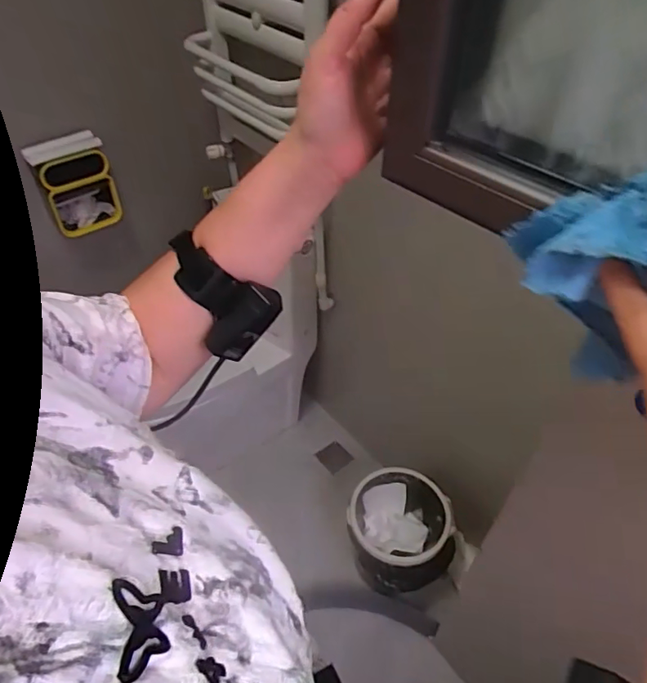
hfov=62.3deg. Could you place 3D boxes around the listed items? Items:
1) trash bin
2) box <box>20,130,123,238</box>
[{"bbox_3d":[0.192,0.521,1.426,0.251,0.260,0.262,1,46,-1],"label":"trash bin"},{"bbox_3d":[-0.640,-0.394,1.400,0.181,0.242,0.098,-19,49,-18],"label":"box"}]

